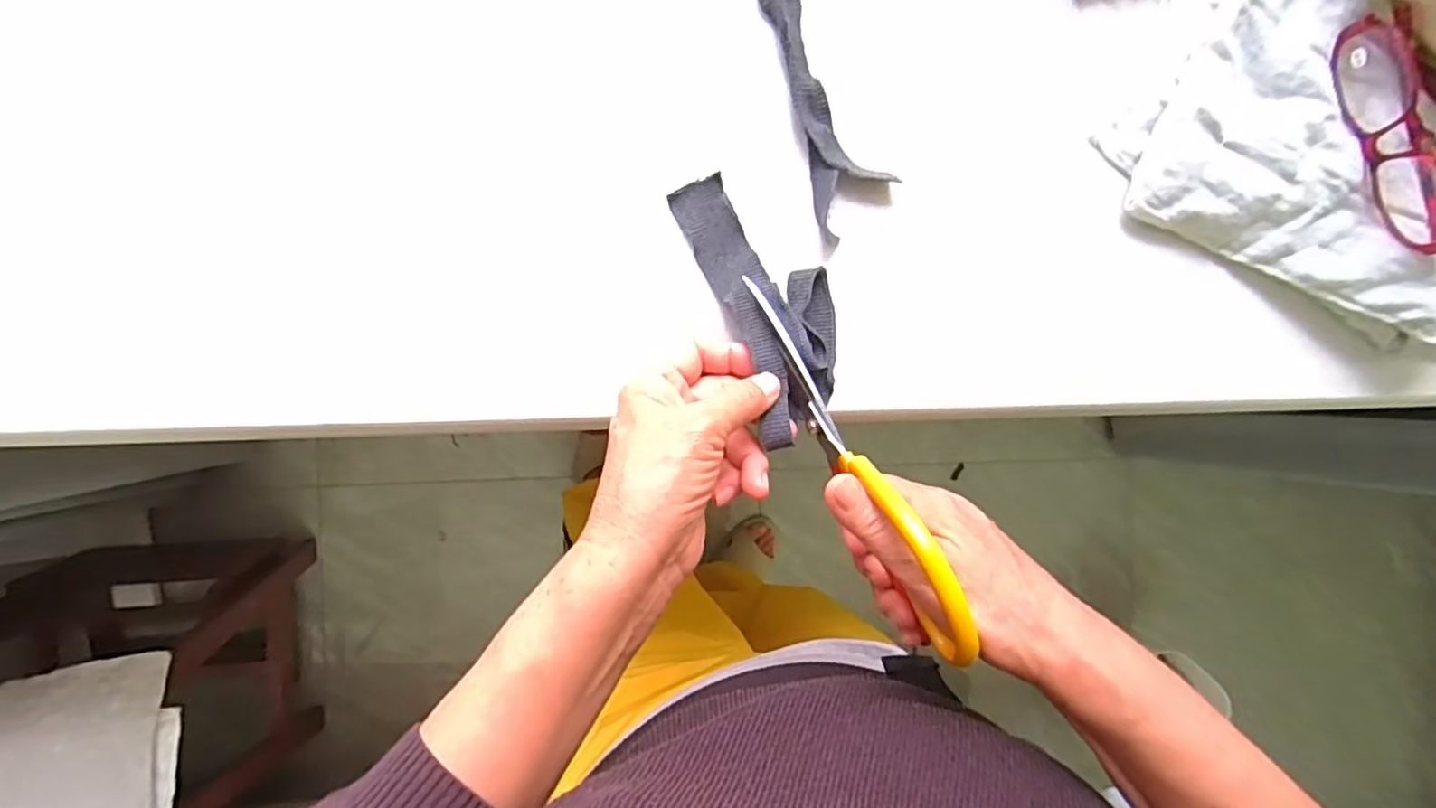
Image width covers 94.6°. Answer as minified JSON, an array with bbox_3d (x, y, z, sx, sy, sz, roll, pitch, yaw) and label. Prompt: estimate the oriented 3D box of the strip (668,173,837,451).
[{"bbox_3d":[0.025,-0.055,0.353,0.070,0.034,0.142,-27,82,-6],"label":"strip"}]

